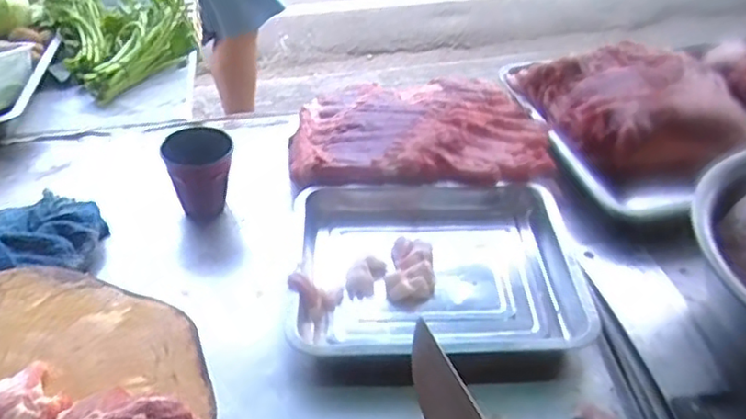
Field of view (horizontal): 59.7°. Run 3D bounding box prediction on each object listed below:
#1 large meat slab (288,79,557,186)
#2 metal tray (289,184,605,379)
[{"bbox_3d":[0.060,-0.113,0.879,0.341,0.044,0.231,-2,40,-6],"label":"large meat slab"},{"bbox_3d":[0.066,0.069,0.719,0.317,0.043,0.269,-2,40,-6],"label":"metal tray"}]

